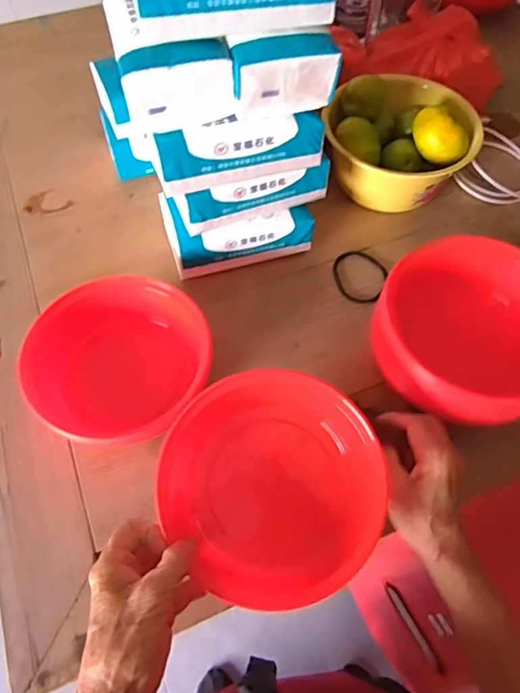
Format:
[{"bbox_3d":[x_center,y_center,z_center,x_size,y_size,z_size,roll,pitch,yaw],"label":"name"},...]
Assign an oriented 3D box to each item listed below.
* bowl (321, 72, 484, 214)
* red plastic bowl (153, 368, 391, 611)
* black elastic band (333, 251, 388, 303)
[{"bbox_3d":[0.167,-0.245,0.620,0.178,0.105,0.144,-3,61,-1],"label":"bowl"},{"bbox_3d":[0.009,0.107,0.410,0.174,0.075,0.174,0,78,-1],"label":"red plastic bowl"},{"bbox_3d":[0.114,-0.082,0.584,0.062,0.006,0.068,0,60,0],"label":"black elastic band"}]

